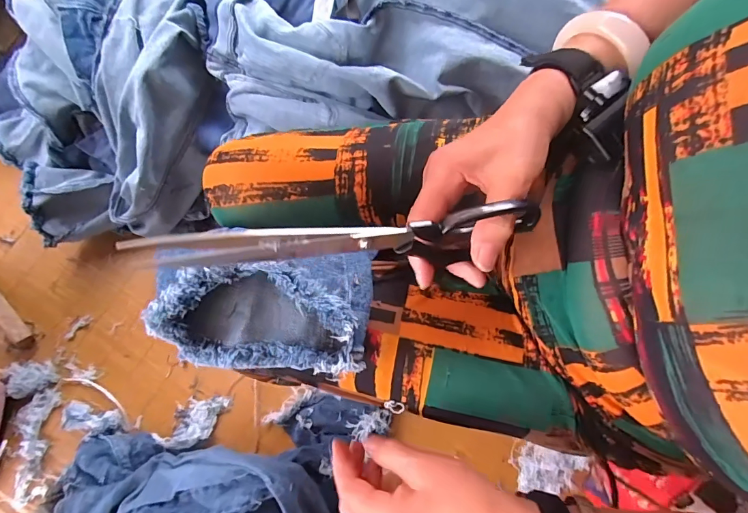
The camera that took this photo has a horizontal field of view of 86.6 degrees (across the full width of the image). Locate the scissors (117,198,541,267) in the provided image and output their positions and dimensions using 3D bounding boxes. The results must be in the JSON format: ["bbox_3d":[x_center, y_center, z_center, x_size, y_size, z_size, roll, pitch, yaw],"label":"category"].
[{"bbox_3d":[-0.009,-0.010,0.239,0.234,0.055,0.021,-4,78,-20],"label":"scissors"}]

